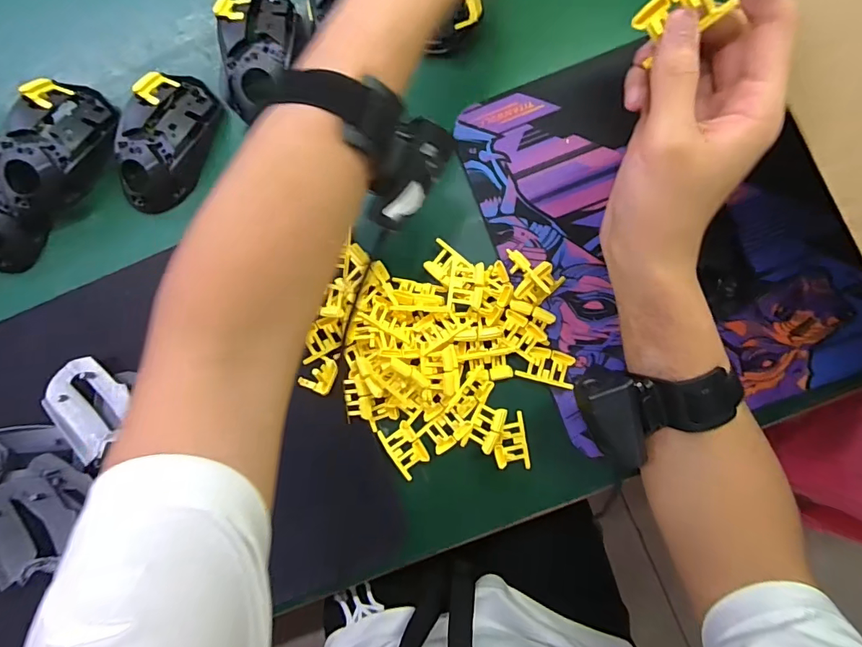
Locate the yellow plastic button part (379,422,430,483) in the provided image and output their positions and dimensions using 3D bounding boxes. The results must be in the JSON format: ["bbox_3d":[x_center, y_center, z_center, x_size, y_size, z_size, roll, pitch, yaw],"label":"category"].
[{"bbox_3d":[-0.020,0.098,0.363,0.026,0.004,0.041,-34,85,1],"label":"yellow plastic button part"}]

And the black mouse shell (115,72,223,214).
[{"bbox_3d":[-0.217,-0.152,0.384,0.069,0.032,0.113,8,87,4],"label":"black mouse shell"}]

